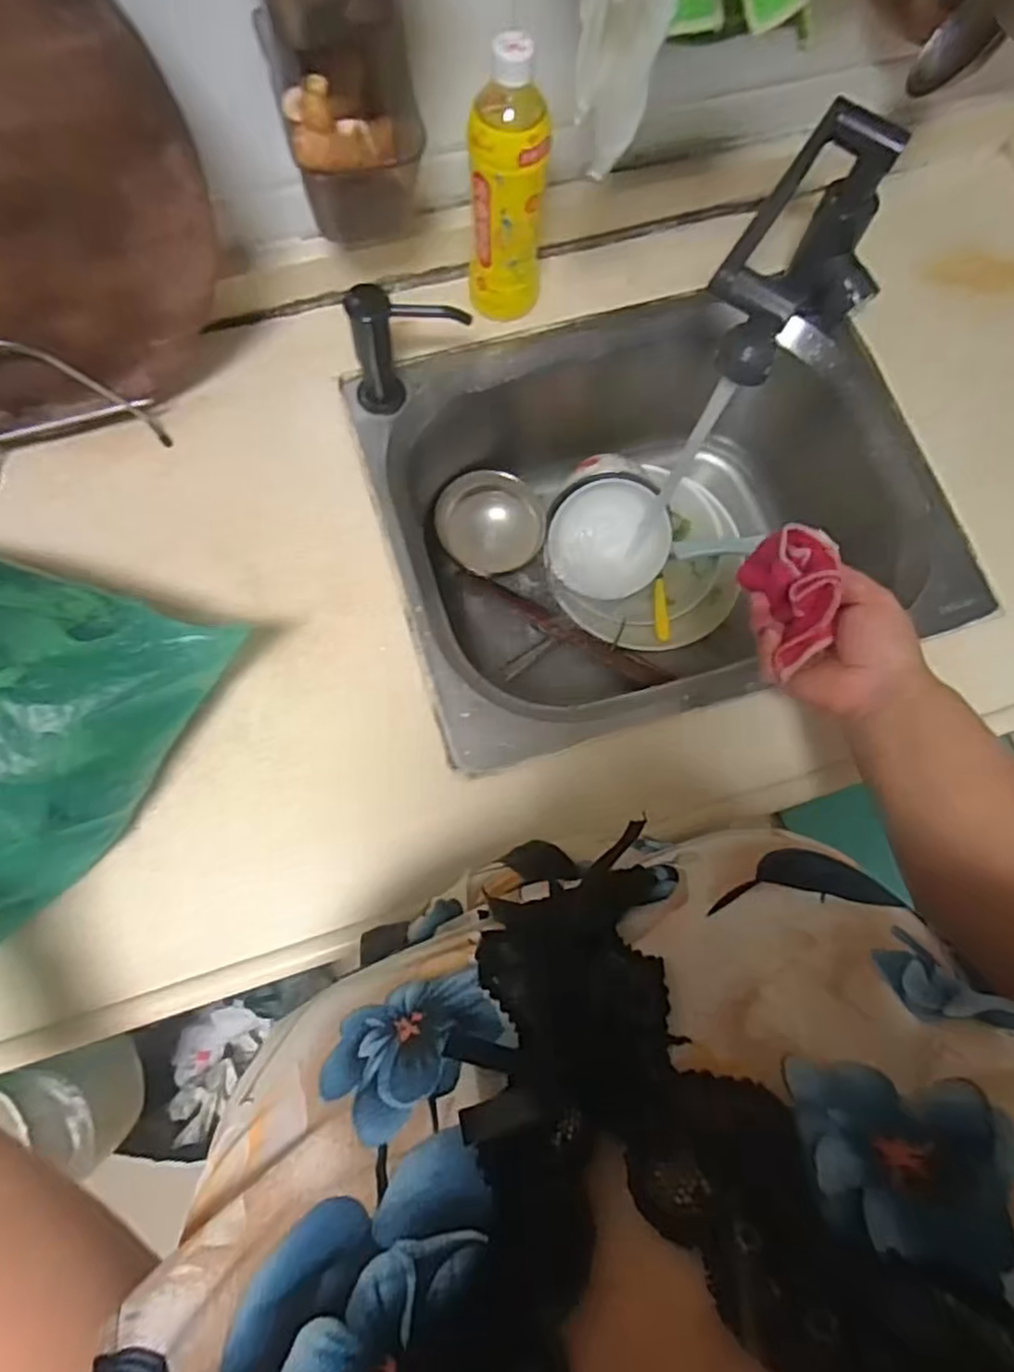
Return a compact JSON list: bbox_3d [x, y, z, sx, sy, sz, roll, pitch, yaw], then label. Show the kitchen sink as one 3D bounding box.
[{"bbox_3d":[0.131,-0.169,0.730,0.498,0.213,0.438,-16,74,-7],"label":"kitchen sink"}]

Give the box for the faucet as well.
[{"bbox_3d":[0.245,-0.334,0.602,0.098,0.167,0.215,33,75,8],"label":"faucet"}]

